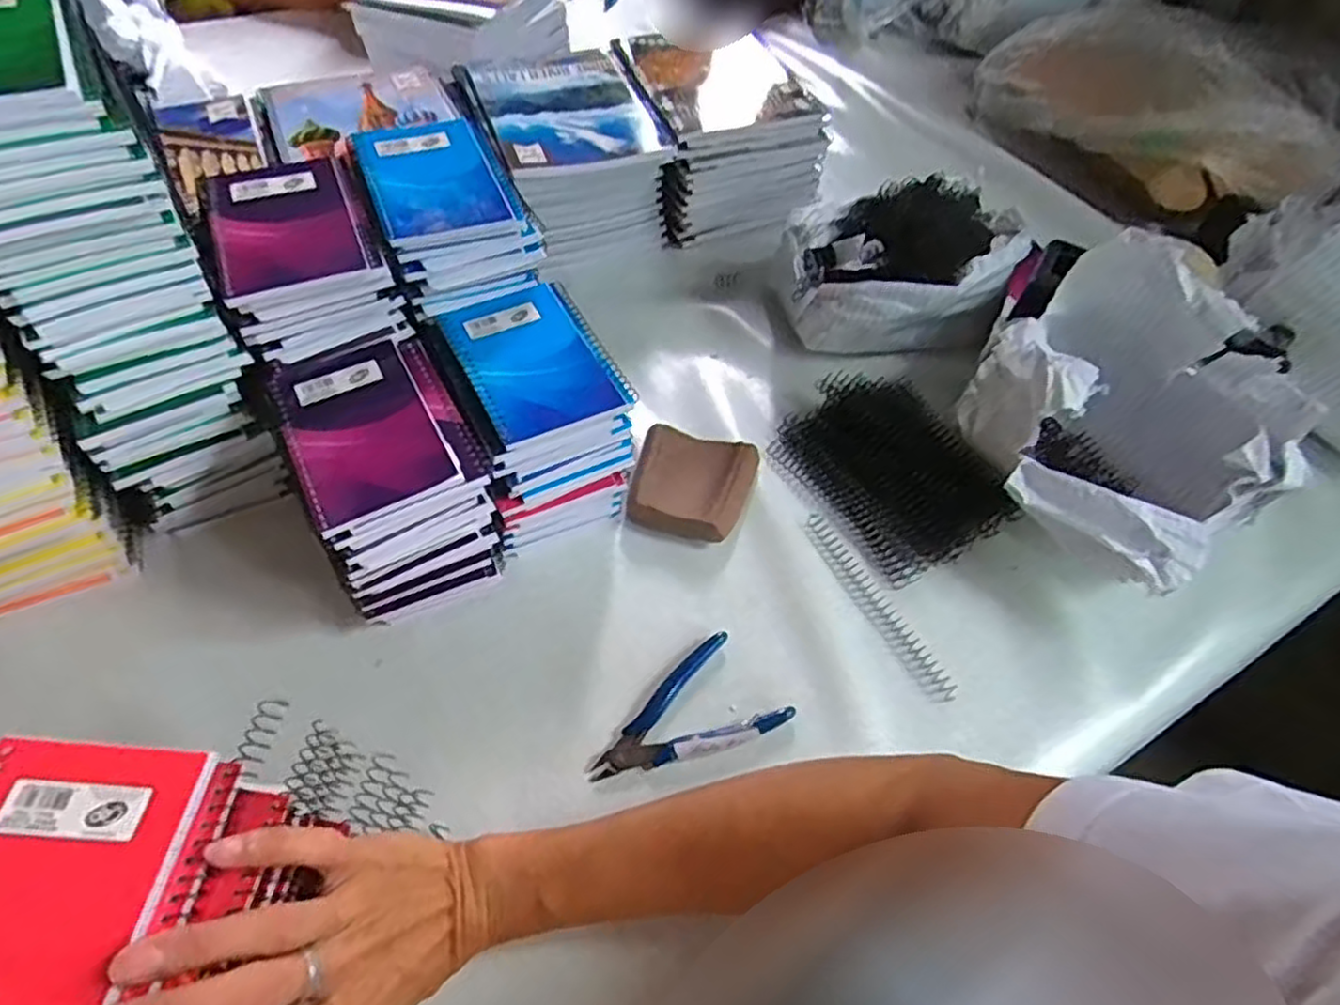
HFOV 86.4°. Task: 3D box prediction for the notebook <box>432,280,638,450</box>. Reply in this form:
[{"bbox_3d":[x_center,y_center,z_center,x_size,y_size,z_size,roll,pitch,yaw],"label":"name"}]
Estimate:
[{"bbox_3d":[-0.088,-0.097,0.466,0.091,0.006,0.125,-22,59,-20],"label":"notebook"}]

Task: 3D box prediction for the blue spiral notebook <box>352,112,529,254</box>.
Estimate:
[{"bbox_3d":[-0.160,-0.220,0.485,0.088,0.014,0.128,-20,58,-18],"label":"blue spiral notebook"}]

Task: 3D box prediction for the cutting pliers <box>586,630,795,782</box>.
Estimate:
[{"bbox_3d":[0.007,0.133,0.439,0.120,0.012,0.070,-27,60,-23],"label":"cutting pliers"}]

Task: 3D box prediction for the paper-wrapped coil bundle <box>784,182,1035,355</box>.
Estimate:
[{"bbox_3d":[0.197,-0.192,0.621,0.194,0.114,0.123,2,53,-3],"label":"paper-wrapped coil bundle"}]

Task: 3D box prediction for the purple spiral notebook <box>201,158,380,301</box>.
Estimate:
[{"bbox_3d":[-0.241,-0.177,0.448,0.087,0.008,0.120,-21,58,-19],"label":"purple spiral notebook"}]

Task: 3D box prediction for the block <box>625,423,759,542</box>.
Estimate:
[{"bbox_3d":[0.017,-0.014,0.540,0.087,0.023,0.087,13,54,5],"label":"block"}]

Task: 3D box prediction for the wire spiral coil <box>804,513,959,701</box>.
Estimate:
[{"bbox_3d":[0.142,0.070,0.501,0.020,0.008,0.157,-22,58,-20],"label":"wire spiral coil"}]

